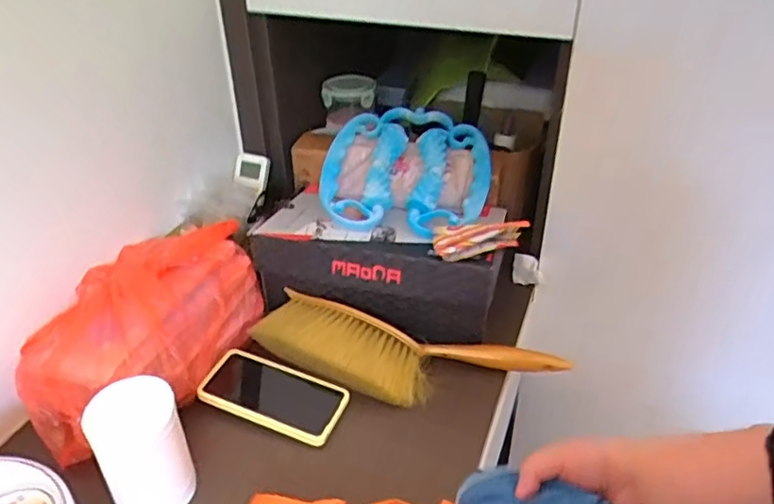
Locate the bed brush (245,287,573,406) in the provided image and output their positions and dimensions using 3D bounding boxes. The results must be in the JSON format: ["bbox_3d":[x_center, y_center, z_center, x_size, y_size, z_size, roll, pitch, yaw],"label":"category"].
[{"bbox_3d":[0.023,0.130,0.771,0.389,0.058,0.109,7,36,12],"label":"bed brush"}]

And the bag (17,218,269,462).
[{"bbox_3d":[-0.295,0.086,0.744,0.177,0.127,0.305,12,37,18],"label":"bag"}]

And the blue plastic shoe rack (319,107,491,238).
[{"bbox_3d":[0.028,-0.108,0.880,0.230,0.066,0.225,12,58,8],"label":"blue plastic shoe rack"}]

